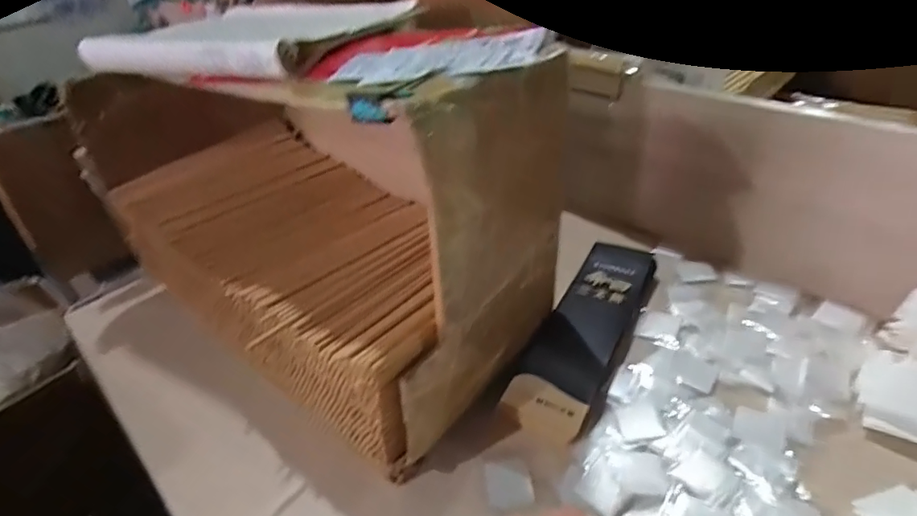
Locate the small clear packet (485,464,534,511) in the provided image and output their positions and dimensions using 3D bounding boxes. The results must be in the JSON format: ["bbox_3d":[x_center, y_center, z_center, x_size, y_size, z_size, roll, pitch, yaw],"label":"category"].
[{"bbox_3d":[0.044,0.201,0.455,0.037,0.004,0.044,-9,36,-2],"label":"small clear packet"}]

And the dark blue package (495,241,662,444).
[{"bbox_3d":[0.145,0.071,0.567,0.085,0.033,0.294,16,42,29],"label":"dark blue package"}]

